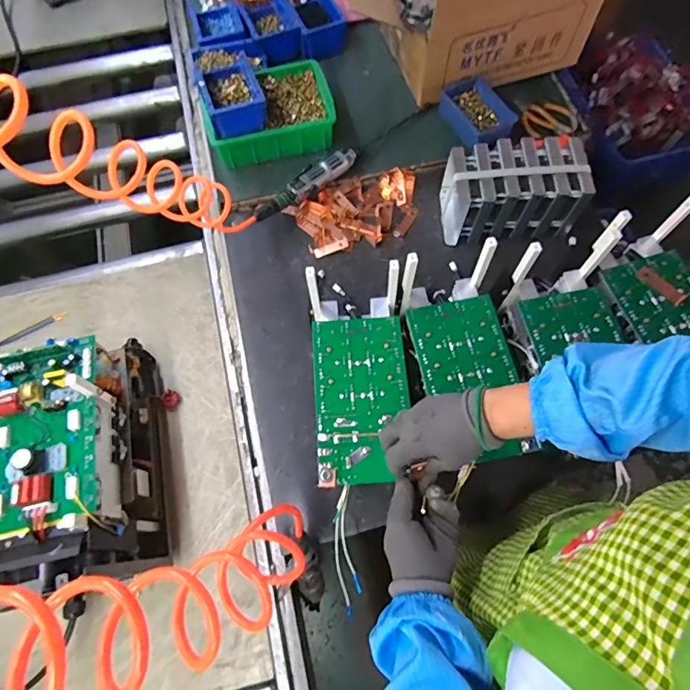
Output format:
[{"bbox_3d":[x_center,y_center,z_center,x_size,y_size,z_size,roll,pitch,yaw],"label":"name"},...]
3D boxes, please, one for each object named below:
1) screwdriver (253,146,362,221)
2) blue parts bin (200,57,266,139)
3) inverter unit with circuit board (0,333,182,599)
[{"bbox_3d":[-0.071,-0.312,0.852,0.251,0.043,0.059,-32,71,-11],"label":"screwdriver"},{"bbox_3d":[-0.215,-0.483,0.838,0.102,0.061,0.166,-17,68,-5],"label":"blue parts bin"},{"bbox_3d":[-0.345,0.139,0.607,0.146,0.219,0.329,-9,68,-2],"label":"inverter unit with circuit board"}]

